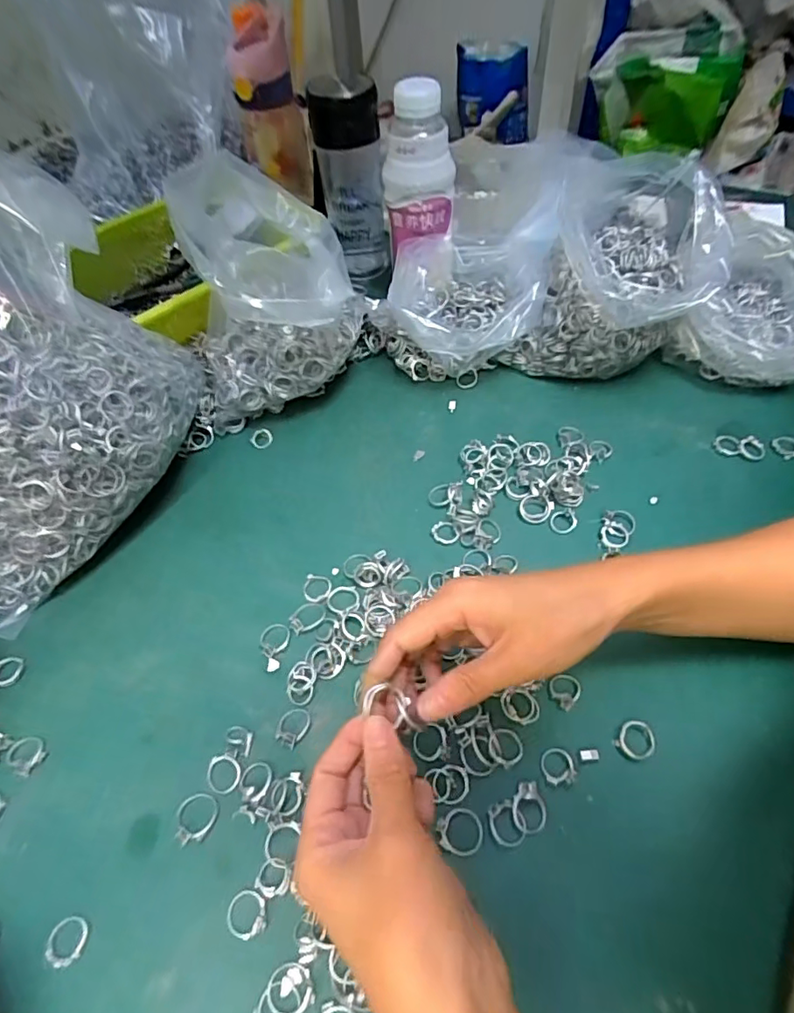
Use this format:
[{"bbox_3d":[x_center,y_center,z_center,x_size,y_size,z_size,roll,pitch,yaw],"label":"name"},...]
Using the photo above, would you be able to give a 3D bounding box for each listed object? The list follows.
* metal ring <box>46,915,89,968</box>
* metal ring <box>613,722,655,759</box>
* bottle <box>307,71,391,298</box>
[{"bbox_3d":[-0.173,0.226,0.287,0.019,0.004,0.022,4,53,8],"label":"metal ring"},{"bbox_3d":[0.142,0.138,0.327,0.023,0.004,0.020,-38,59,-22],"label":"metal ring"},{"bbox_3d":[-0.046,-0.342,0.600,0.067,0.214,0.081,-8,53,-1],"label":"bottle"}]

